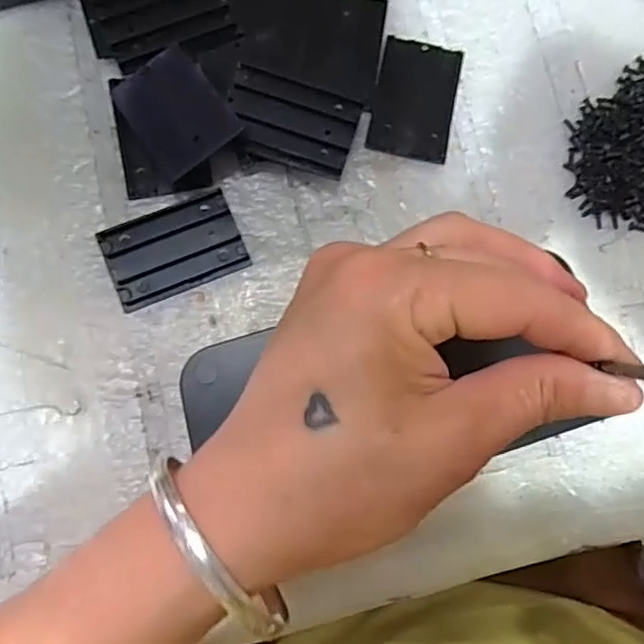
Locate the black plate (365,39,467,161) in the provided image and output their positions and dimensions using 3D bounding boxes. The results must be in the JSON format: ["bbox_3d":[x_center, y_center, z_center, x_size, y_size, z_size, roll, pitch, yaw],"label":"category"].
[{"bbox_3d":[0.042,-0.099,0.282,0.035,0.004,0.054,12,79,-2],"label":"black plate"}]

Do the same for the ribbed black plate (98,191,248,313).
[{"bbox_3d":[-0.060,-0.030,0.261,0.054,0.004,0.036,-22,82,-7],"label":"ribbed black plate"}]

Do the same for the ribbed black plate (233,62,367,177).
[{"bbox_3d":[-0.013,-0.082,0.260,0.053,0.006,0.034,20,75,-4],"label":"ribbed black plate"}]

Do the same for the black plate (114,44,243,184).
[{"bbox_3d":[-0.060,-0.085,0.258,0.036,0.004,0.053,-38,73,11],"label":"black plate"}]

